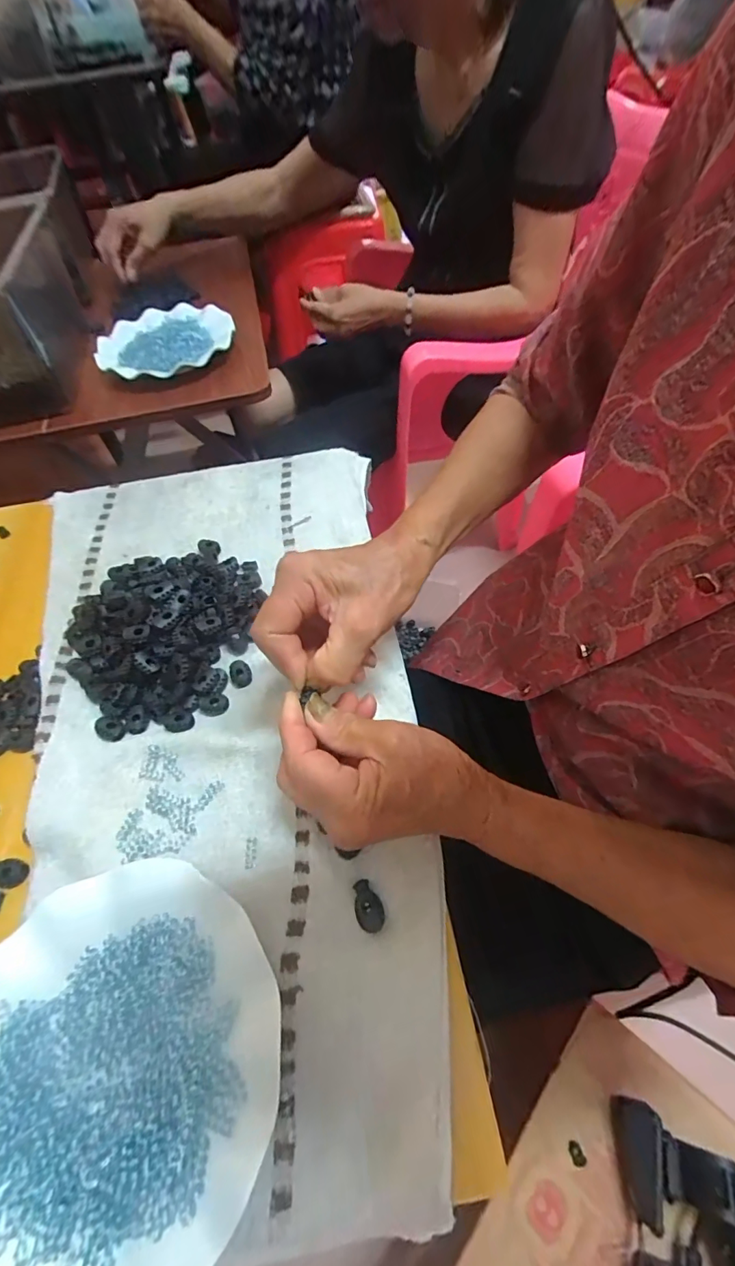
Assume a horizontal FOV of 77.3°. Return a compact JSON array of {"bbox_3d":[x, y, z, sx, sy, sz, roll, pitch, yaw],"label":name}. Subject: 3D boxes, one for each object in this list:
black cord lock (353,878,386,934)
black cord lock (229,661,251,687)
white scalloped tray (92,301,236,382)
[{"bbox_3d":[0.000,0.168,0.283,0.016,0.004,0.028,-14,56,-5],"label":"black cord lock"},{"bbox_3d":[-0.106,0.033,0.380,0.018,0.006,0.021,-19,57,-8],"label":"black cord lock"},{"bbox_3d":[-0.283,-0.402,0.628,0.157,0.028,0.170,38,66,25],"label":"white scalloped tray"}]

